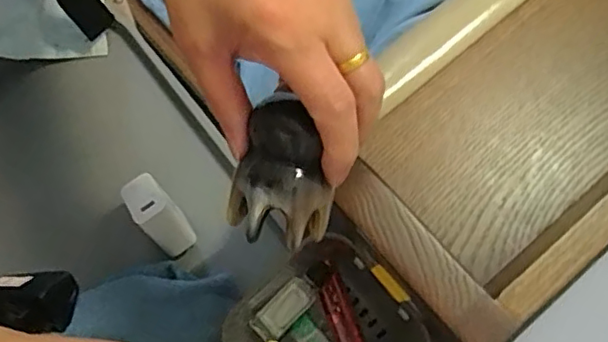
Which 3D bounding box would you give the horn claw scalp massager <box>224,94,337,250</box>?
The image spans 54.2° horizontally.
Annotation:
[{"bbox_3d":[-0.009,0.002,0.268,0.043,0.037,0.059,7,75,3],"label":"horn claw scalp massager"}]

